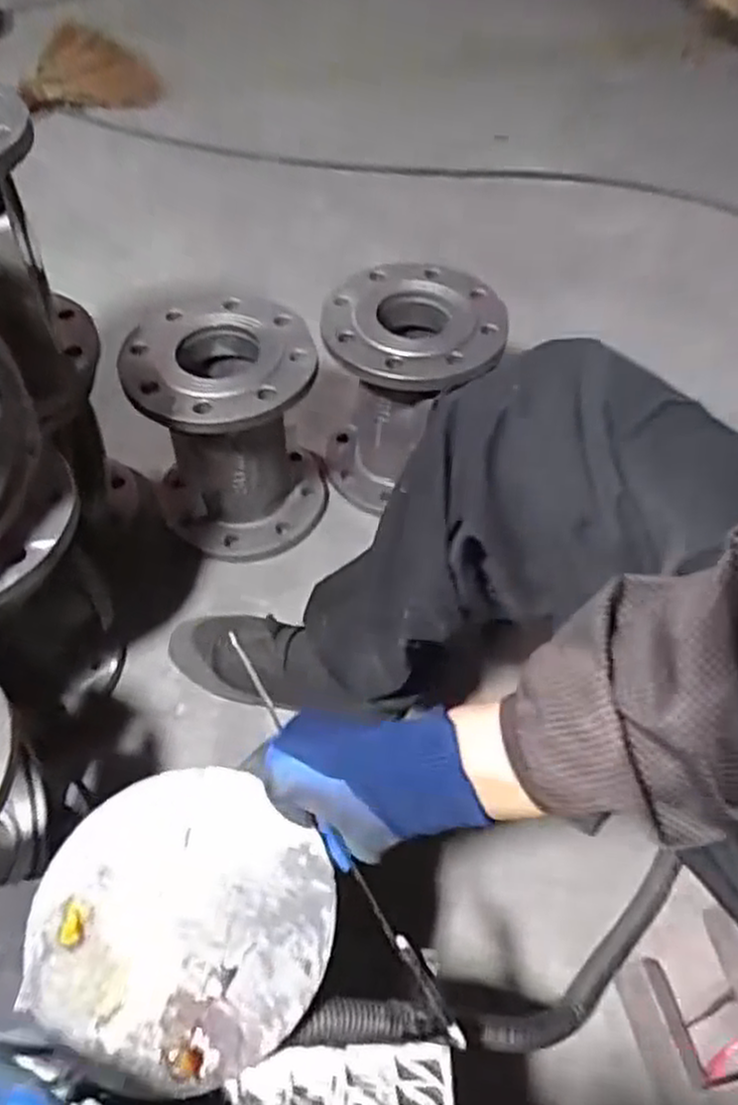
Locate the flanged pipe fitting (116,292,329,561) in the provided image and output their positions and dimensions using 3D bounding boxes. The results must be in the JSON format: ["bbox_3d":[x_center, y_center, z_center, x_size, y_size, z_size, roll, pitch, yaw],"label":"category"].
[{"bbox_3d":[-0.151,-0.127,0.873,0.193,0.234,0.179,-13,52,-10],"label":"flanged pipe fitting"}]

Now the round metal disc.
[{"bbox_3d":[-0.109,0.204,0.440,0.167,0.009,0.157,0,51,0],"label":"round metal disc"}]

